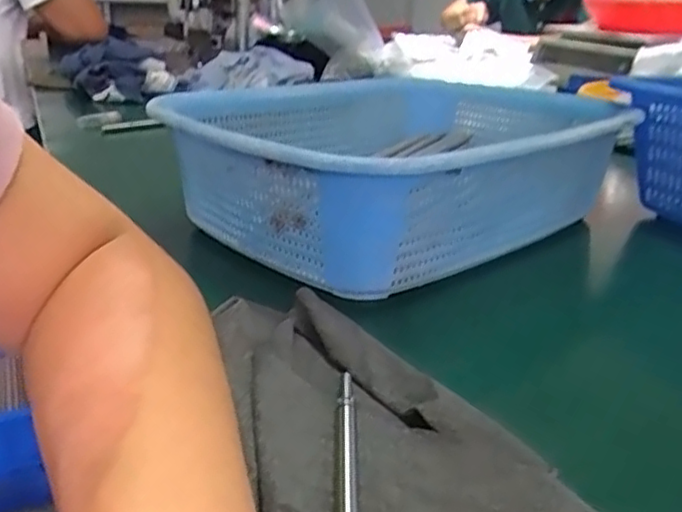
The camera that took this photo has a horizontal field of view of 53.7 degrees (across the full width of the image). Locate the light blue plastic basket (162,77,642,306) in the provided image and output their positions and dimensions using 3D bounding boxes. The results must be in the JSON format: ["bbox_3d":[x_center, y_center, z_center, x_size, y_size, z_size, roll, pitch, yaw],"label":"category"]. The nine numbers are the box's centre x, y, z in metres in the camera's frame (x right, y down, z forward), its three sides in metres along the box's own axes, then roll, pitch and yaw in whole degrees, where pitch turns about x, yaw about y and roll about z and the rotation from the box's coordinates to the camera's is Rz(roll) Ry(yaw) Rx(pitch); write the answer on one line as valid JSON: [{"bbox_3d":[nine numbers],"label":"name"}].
[{"bbox_3d":[0.040,-0.070,0.500,0.317,0.088,0.251,-17,29,-37],"label":"light blue plastic basket"}]

